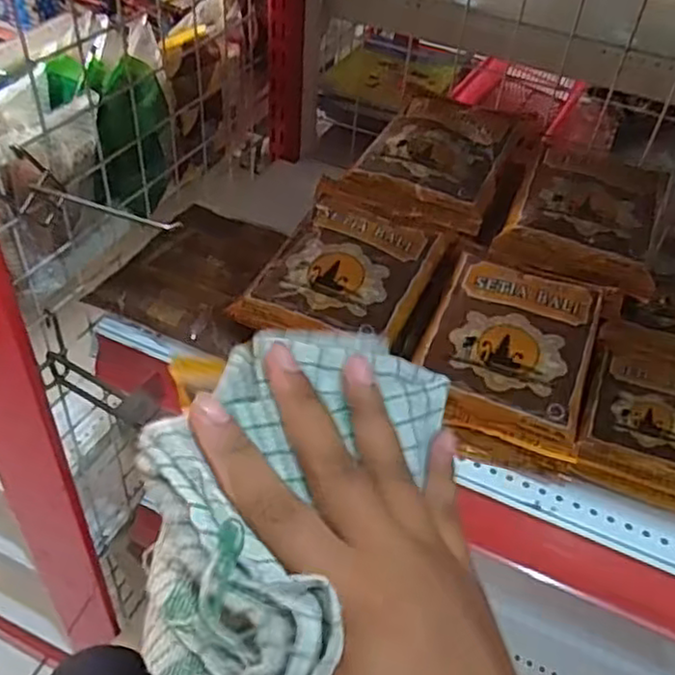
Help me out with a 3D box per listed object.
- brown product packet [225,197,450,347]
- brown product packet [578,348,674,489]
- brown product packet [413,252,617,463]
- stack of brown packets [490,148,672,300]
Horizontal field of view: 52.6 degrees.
[{"bbox_3d":[0.006,-0.055,0.565,0.124,0.037,0.148,23,48,15],"label":"brown product packet"},{"bbox_3d":[0.239,0.060,0.520,0.085,0.020,0.104,21,47,14],"label":"brown product packet"},{"bbox_3d":[0.134,0.006,0.531,0.127,0.042,0.147,20,47,12],"label":"brown product packet"},{"bbox_3d":[0.223,-0.111,0.610,0.128,0.044,0.144,19,47,12],"label":"stack of brown packets"}]

